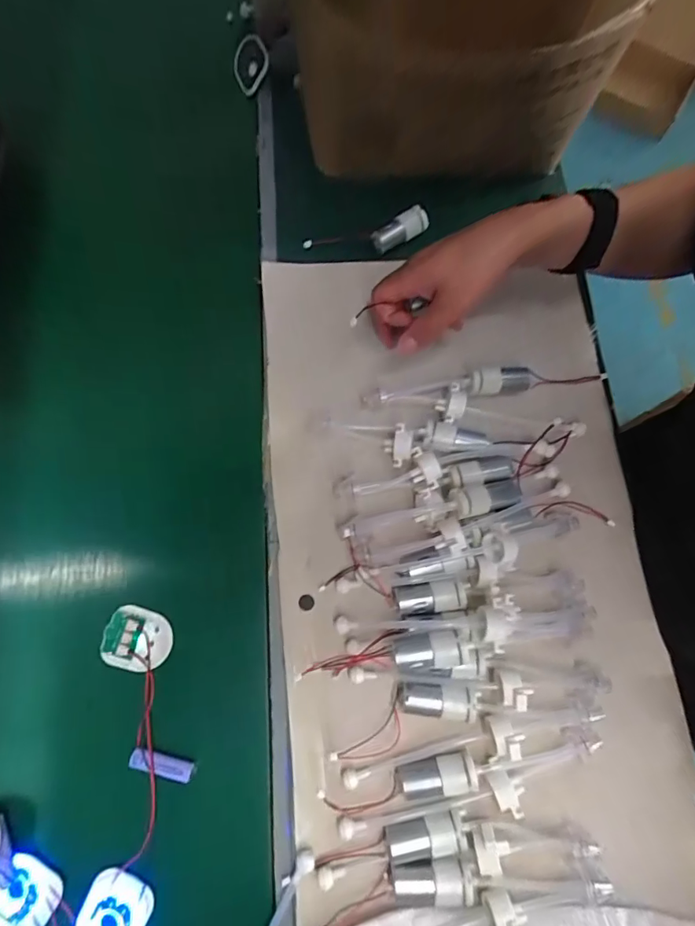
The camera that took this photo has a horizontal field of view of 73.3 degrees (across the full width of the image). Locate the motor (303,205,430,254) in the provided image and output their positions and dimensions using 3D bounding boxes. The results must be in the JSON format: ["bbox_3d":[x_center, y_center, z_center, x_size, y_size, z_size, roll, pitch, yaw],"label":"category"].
[{"bbox_3d":[0.022,-0.233,0.480,0.129,0.022,0.028,-16,74,-6],"label":"motor"}]

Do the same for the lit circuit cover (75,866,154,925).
[{"bbox_3d":[-0.173,0.336,0.347,0.049,0.013,0.052,22,74,6],"label":"lit circuit cover"}]

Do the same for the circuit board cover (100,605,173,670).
[{"bbox_3d":[-0.181,0.152,0.402,0.056,0.014,0.050,11,73,2],"label":"circuit board cover"}]

